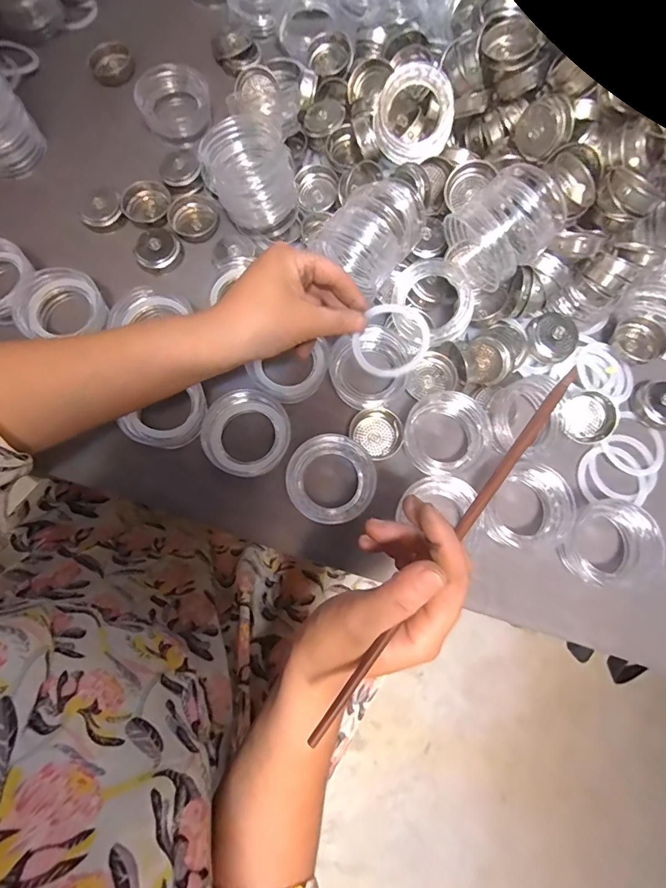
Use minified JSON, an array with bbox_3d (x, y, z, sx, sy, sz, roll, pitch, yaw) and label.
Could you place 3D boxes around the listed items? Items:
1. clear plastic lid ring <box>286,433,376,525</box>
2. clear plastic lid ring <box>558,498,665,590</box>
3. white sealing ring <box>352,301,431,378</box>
[{"bbox_3d":[-0.001,0.028,0.348,0.069,0.017,0.068,0,76,-2],"label":"clear plastic lid ring"},{"bbox_3d":[0.221,0.082,0.342,0.069,0.029,0.066,0,76,-2],"label":"clear plastic lid ring"},{"bbox_3d":[0.044,-0.077,0.332,0.054,0.007,0.057,-4,122,-7],"label":"white sealing ring"}]

